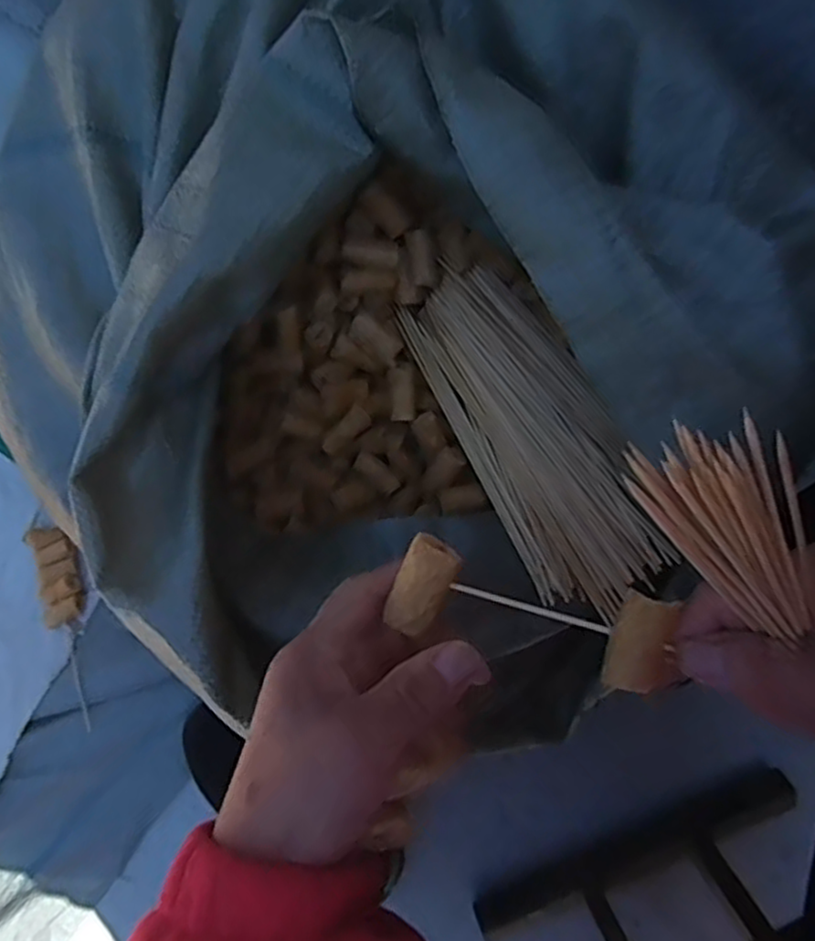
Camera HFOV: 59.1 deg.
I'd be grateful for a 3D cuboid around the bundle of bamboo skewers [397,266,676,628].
[{"bbox_3d":[0.086,-0.023,0.490,0.091,0.045,0.263,-25,76,-6],"label":"bundle of bamboo skewers"}]

